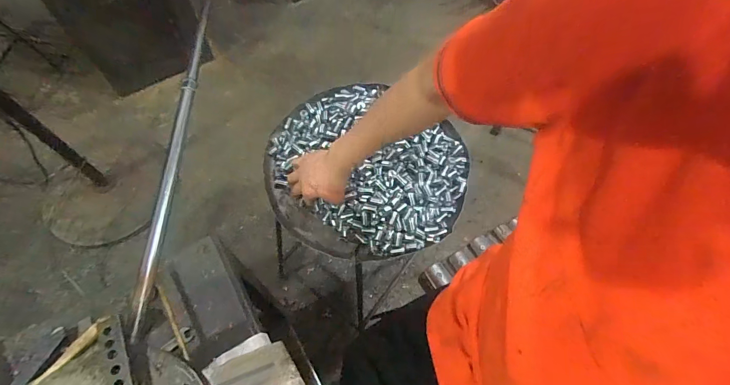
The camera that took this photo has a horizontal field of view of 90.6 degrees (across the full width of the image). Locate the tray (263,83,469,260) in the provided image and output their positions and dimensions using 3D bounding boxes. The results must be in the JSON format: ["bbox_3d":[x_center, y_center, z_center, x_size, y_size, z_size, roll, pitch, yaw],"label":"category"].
[{"bbox_3d":[-0.009,-0.048,0.685,0.378,0.059,0.347,0,62,0],"label":"tray"}]

